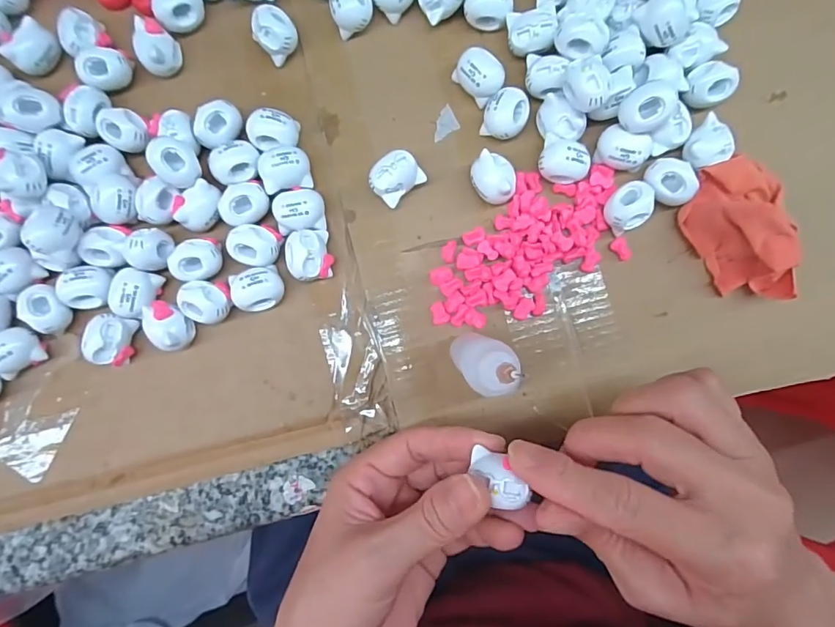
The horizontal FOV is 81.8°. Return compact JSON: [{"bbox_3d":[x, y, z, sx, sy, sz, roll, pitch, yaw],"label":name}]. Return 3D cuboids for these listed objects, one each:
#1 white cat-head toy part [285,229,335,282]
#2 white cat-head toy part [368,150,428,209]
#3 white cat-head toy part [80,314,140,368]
[{"bbox_3d":[-0.056,-0.030,0.248,0.022,0.019,0.026,-14,92,0],"label":"white cat-head toy part"},{"bbox_3d":[-0.011,-0.070,0.249,0.025,0.020,0.021,-42,91,1],"label":"white cat-head toy part"},{"bbox_3d":[-0.157,0.014,0.248,0.017,0.021,0.025,14,91,0],"label":"white cat-head toy part"}]

